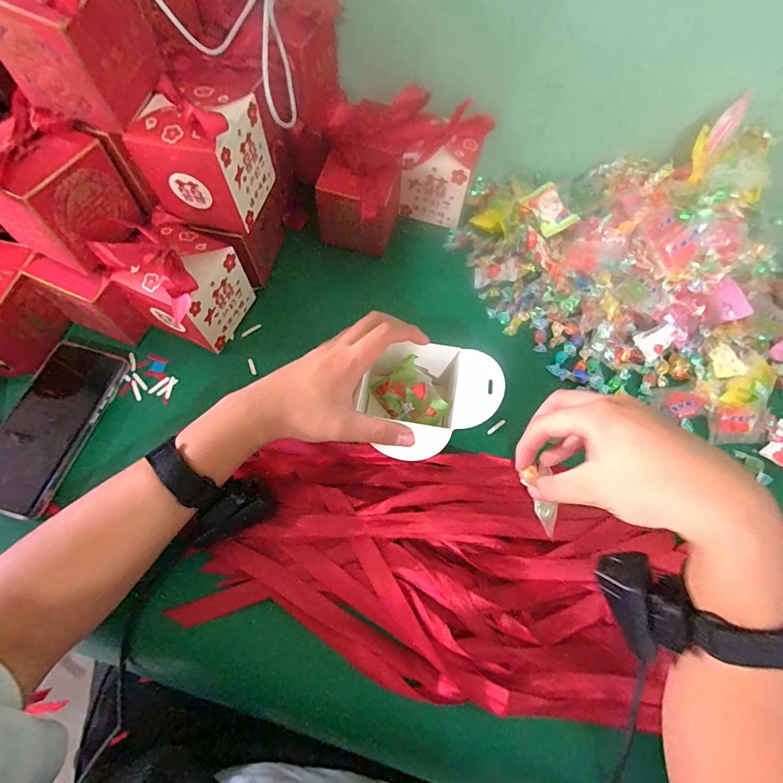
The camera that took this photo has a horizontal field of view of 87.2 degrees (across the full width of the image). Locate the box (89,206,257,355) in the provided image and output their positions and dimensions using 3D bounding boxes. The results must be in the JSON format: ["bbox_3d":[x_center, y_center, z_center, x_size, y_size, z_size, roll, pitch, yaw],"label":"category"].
[{"bbox_3d":[-0.210,-0.109,0.414,0.096,0.110,0.093,19,67,6],"label":"box"}]

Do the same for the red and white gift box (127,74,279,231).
[{"bbox_3d":[-0.170,-0.218,0.370,0.093,0.105,0.091,8,66,1],"label":"red and white gift box"}]

